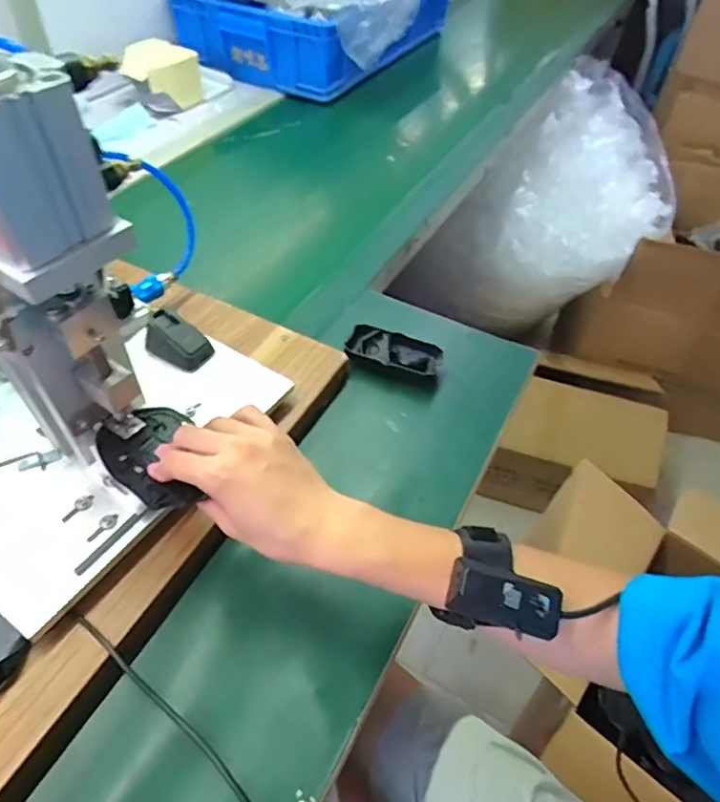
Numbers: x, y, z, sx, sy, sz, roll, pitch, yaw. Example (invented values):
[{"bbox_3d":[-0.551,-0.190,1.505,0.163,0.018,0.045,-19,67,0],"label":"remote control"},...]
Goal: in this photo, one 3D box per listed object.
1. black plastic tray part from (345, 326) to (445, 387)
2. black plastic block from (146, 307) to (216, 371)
[{"bbox_3d":[0.039,-0.053,0.646,0.107,0.026,0.050,18,51,10],"label":"black plastic tray part"},{"bbox_3d":[-0.188,-0.063,0.567,0.065,0.035,0.038,23,52,14],"label":"black plastic block"}]

